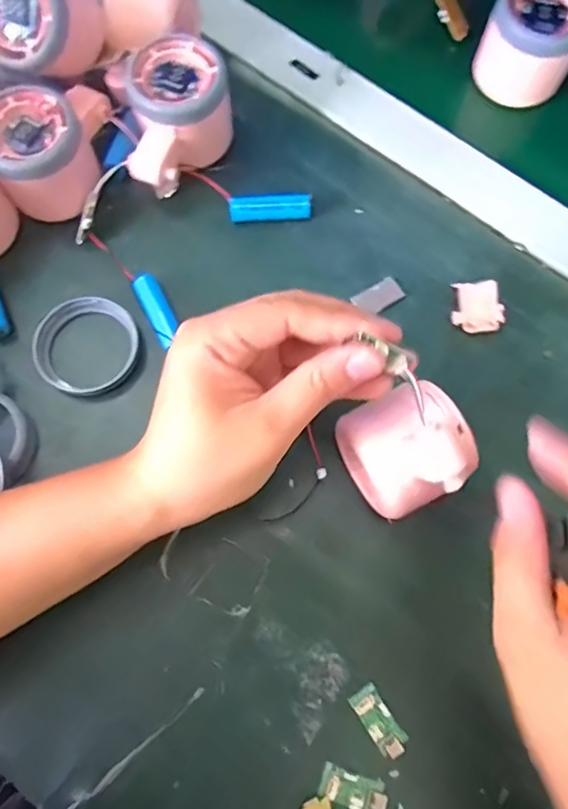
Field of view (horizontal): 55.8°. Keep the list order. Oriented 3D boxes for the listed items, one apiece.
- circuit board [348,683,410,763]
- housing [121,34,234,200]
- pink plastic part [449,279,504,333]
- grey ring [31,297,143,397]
[{"bbox_3d":[0.047,0.157,0.265,0.015,0.006,0.033,-33,76,-8],"label":"circuit board"},{"bbox_3d":[-0.063,-0.174,0.332,0.061,0.052,0.078,-2,74,0],"label":"housing"},{"bbox_3d":[0.116,-0.058,0.322,0.030,0.012,0.031,9,74,3],"label":"pink plastic part"},{"bbox_3d":[-0.115,-0.034,0.313,0.059,0.011,0.060,0,74,1],"label":"grey ring"}]

